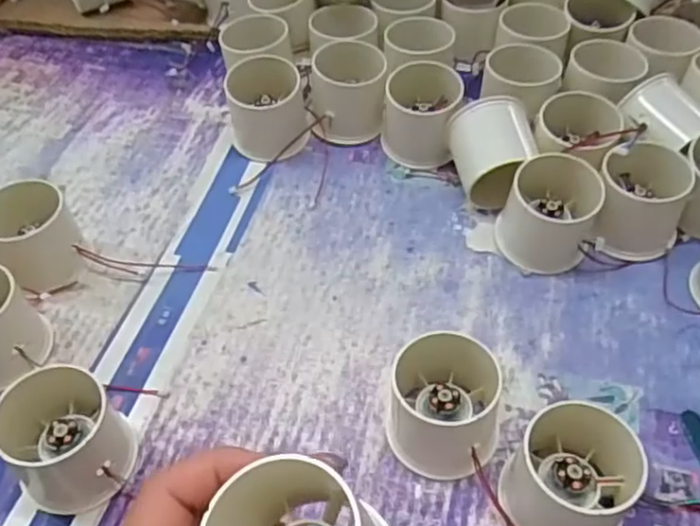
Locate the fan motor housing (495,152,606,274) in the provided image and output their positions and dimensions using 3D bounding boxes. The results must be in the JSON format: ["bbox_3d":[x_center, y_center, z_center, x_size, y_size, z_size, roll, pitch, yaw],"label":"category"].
[{"bbox_3d":[0.120,-0.031,0.406,0.053,0.048,0.057,-1,51,2],"label":"fan motor housing"}]

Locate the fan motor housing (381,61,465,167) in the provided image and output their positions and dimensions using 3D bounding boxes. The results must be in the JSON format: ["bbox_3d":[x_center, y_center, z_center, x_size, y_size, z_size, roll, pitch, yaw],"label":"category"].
[{"bbox_3d":[0.048,-0.102,0.463,0.052,0.047,0.059,6,51,8],"label":"fan motor housing"}]

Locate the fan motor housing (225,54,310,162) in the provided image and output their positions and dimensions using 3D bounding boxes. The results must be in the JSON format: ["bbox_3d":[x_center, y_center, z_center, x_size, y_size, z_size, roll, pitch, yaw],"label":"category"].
[{"bbox_3d":[-0.057,-0.107,0.466,0.052,0.053,0.050,-11,51,-6],"label":"fan motor housing"}]

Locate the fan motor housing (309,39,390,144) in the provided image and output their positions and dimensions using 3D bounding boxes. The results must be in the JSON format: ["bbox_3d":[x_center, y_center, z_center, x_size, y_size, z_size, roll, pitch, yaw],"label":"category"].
[{"bbox_3d":[-0.001,-0.121,0.476,0.052,0.050,0.059,2,51,5],"label":"fan motor housing"}]

